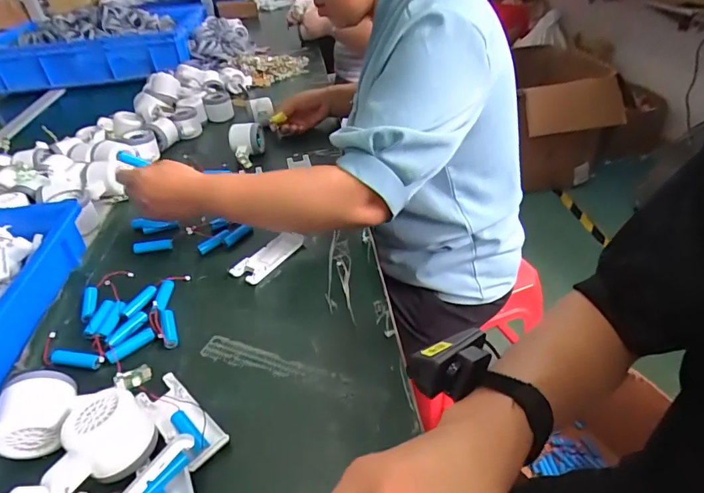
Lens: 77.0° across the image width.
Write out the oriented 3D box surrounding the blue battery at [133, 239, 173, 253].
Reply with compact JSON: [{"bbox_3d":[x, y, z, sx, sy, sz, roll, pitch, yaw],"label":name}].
[{"bbox_3d":[-0.274,-0.001,0.609,0.052,0.014,0.011,-9,38,-5],"label":"blue battery"}]

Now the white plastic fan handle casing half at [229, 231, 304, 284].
[{"bbox_3d":[-0.108,0.012,0.580,0.039,0.015,0.100,19,44,27],"label":"white plastic fan handle casing half"}]

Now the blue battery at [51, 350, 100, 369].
[{"bbox_3d":[-0.291,0.118,0.463,0.053,0.012,0.013,1,38,7],"label":"blue battery"}]

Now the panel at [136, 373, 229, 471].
[{"bbox_3d":[-0.156,0.154,0.400,0.103,0.017,0.038,28,48,35],"label":"panel"}]

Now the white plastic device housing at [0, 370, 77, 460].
[{"bbox_3d":[-0.274,0.145,0.387,0.056,0.055,0.049,-13,39,-11],"label":"white plastic device housing"}]

